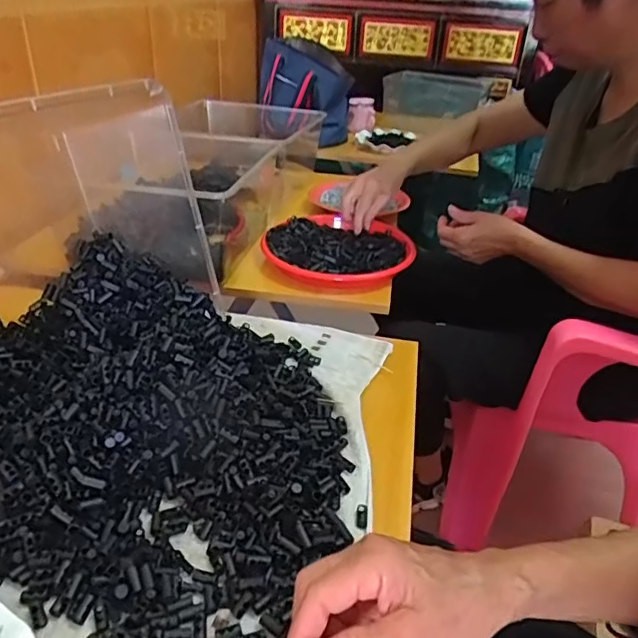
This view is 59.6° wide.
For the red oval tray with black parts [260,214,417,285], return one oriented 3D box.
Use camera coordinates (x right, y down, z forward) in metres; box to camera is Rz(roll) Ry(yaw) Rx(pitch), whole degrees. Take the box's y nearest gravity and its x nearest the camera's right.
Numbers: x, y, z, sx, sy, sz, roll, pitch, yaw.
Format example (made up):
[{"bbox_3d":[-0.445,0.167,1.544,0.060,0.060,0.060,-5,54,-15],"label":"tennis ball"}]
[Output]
[{"bbox_3d":[0.033,-0.113,0.903,0.237,0.036,0.232,12,32,13],"label":"red oval tray with black parts"}]

